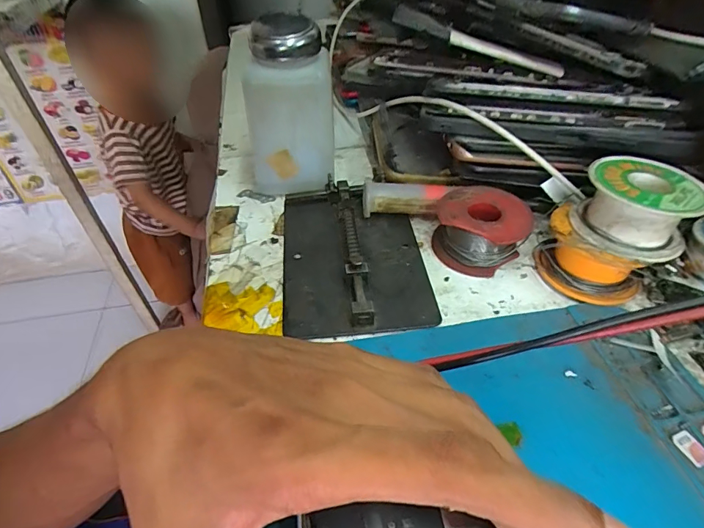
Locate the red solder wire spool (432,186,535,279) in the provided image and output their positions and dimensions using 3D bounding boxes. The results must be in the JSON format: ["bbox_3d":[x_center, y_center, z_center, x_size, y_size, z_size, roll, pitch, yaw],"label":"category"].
[{"bbox_3d":[0.074,-0.021,0.247,0.049,0.028,0.047,0,44,0],"label":"red solder wire spool"}]

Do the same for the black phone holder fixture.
[{"bbox_3d":[0.000,-0.009,0.245,0.078,0.016,0.113,-4,44,-5],"label":"black phone holder fixture"}]

